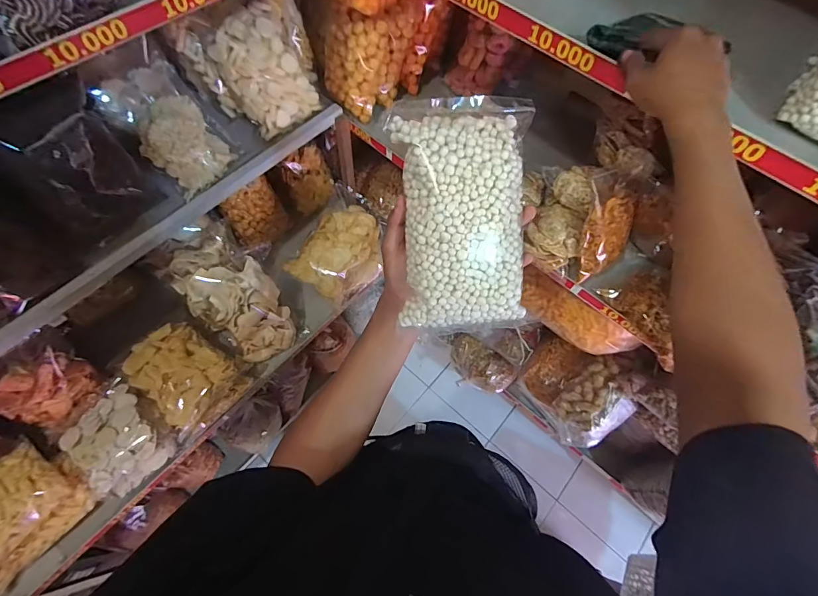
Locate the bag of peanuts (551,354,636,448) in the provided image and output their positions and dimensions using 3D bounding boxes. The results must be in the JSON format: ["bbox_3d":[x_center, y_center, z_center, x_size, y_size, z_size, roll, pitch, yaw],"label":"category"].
[{"bbox_3d":[0.457,0.266,0.978,0.144,0.134,0.191,41,70,15],"label":"bag of peanuts"}]

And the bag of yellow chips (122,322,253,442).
[{"bbox_3d":[-0.484,0.168,0.844,0.203,0.093,0.162,36,69,13],"label":"bag of yellow chips"}]

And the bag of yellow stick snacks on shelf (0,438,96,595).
[{"bbox_3d":[-0.725,0.402,0.713,0.148,0.101,0.224,33,68,13],"label":"bag of yellow stick snacks on shelf"}]

